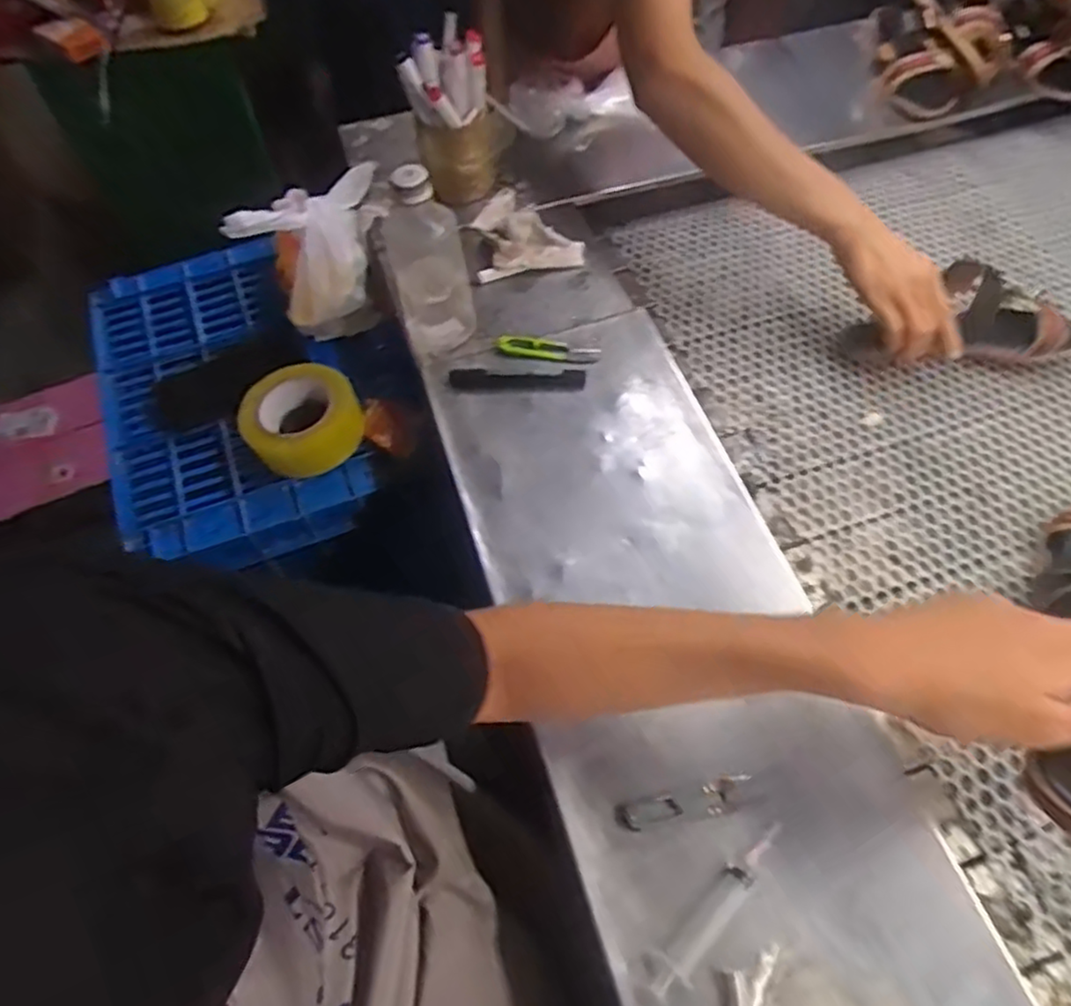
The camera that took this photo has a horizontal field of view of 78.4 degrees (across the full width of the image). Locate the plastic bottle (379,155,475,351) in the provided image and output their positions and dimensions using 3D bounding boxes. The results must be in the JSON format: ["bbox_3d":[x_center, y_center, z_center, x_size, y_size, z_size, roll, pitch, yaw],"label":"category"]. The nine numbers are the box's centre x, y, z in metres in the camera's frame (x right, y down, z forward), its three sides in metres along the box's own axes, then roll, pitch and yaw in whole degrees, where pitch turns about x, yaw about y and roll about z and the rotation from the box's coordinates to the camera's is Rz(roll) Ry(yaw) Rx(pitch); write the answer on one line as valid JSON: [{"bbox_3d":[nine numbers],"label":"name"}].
[{"bbox_3d":[-0.100,-0.221,0.610,0.072,0.179,0.051,-9,61,-4],"label":"plastic bottle"}]

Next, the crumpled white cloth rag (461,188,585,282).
[{"bbox_3d":[-0.019,-0.311,0.740,0.119,0.039,0.128,-16,61,-8],"label":"crumpled white cloth rag"}]

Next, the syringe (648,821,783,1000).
[{"bbox_3d":[0.122,0.267,0.433,0.131,0.012,0.022,-38,67,-19],"label":"syringe"}]

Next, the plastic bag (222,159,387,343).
[{"bbox_3d":[-0.252,-0.307,0.781,0.137,0.189,0.168,-7,62,-5],"label":"plastic bag"}]

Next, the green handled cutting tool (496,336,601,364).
[{"bbox_3d":[0.012,-0.159,0.669,0.102,0.008,0.029,4,61,3],"label":"green handled cutting tool"}]

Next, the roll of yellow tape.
[{"bbox_3d":[-0.259,-0.093,0.733,0.125,0.050,0.119,-38,68,-19],"label":"roll of yellow tape"}]

